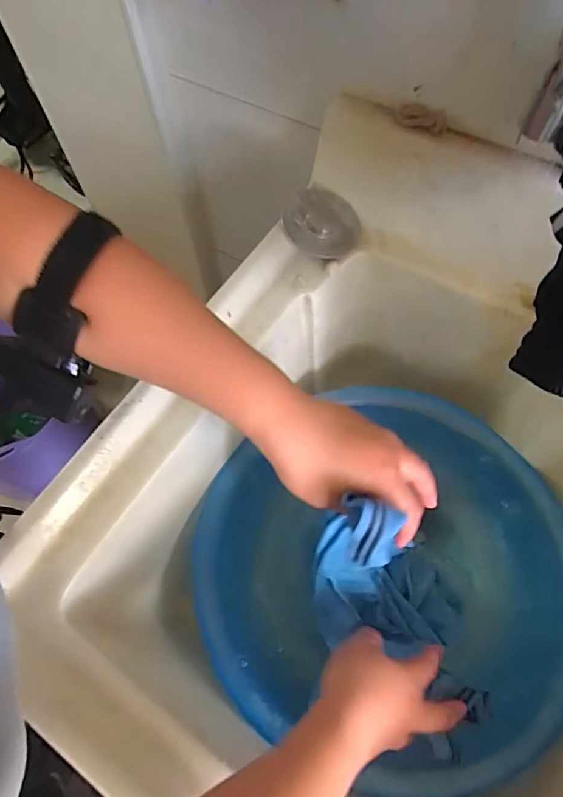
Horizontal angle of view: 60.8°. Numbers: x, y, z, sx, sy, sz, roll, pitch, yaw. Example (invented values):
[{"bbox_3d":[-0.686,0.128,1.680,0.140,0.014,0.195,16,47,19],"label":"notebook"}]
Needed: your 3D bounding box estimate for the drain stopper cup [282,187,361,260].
[{"bbox_3d":[0.046,-0.185,0.504,0.074,0.028,0.080,21,67,12],"label":"drain stopper cup"}]

